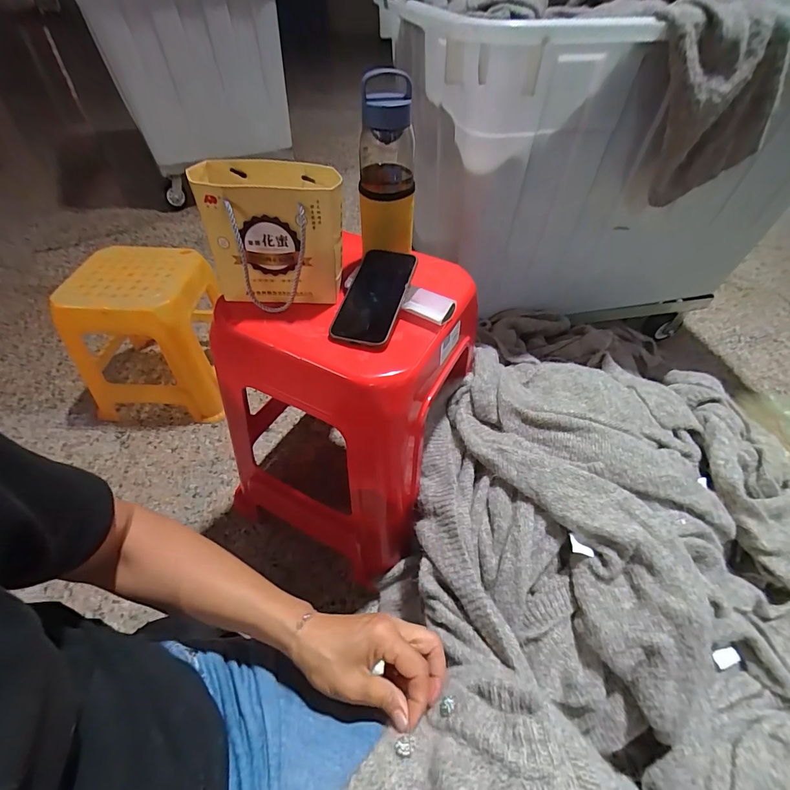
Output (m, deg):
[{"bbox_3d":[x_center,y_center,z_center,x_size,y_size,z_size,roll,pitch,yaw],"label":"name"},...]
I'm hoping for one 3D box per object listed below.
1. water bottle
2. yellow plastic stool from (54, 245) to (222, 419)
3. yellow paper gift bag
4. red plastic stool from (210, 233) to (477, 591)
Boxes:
[{"bbox_3d":[-0.010,-0.298,0.539,0.076,0.232,0.082,3,48,-1],"label":"water bottle"},{"bbox_3d":[-0.589,-0.145,0.964,0.305,0.335,0.257,1,49,-2],"label":"yellow plastic stool"},{"bbox_3d":[-0.151,-0.202,0.505,0.168,0.153,0.091,1,49,-2],"label":"yellow paper gift bag"},{"bbox_3d":[-0.068,0.030,0.703,0.323,0.506,0.341,22,51,16],"label":"red plastic stool"}]

